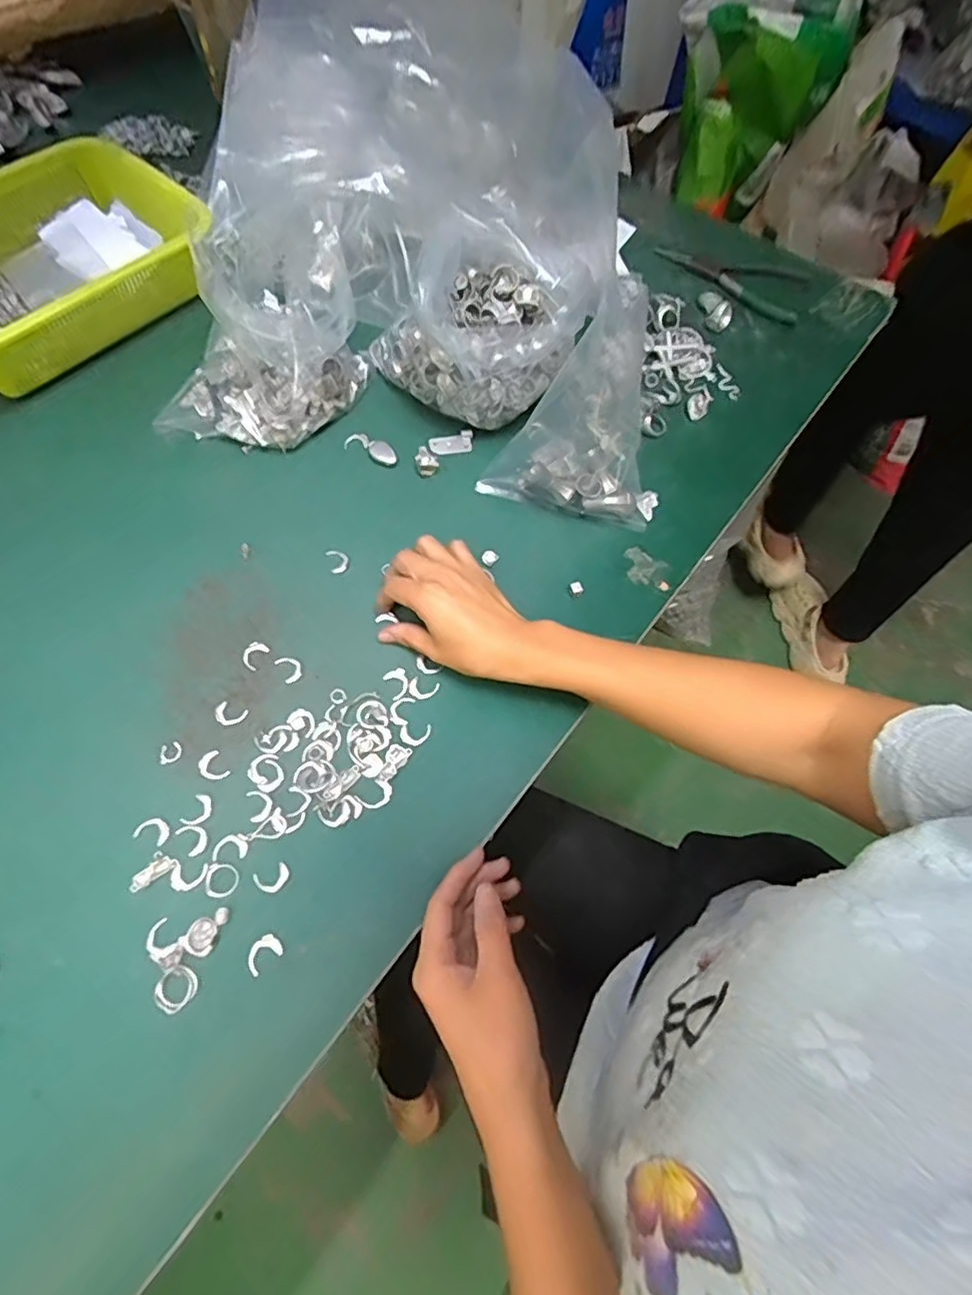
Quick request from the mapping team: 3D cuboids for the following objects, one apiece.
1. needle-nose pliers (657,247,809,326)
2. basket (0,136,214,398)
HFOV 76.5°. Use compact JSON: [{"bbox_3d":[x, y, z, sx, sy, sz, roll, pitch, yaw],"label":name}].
[{"bbox_3d":[0.275,-0.413,0.676,0.169,0.012,0.074,38,70,13],"label":"needle-nose pliers"},{"bbox_3d":[-0.404,-0.352,0.563,0.178,0.086,0.262,42,71,15],"label":"basket"}]

